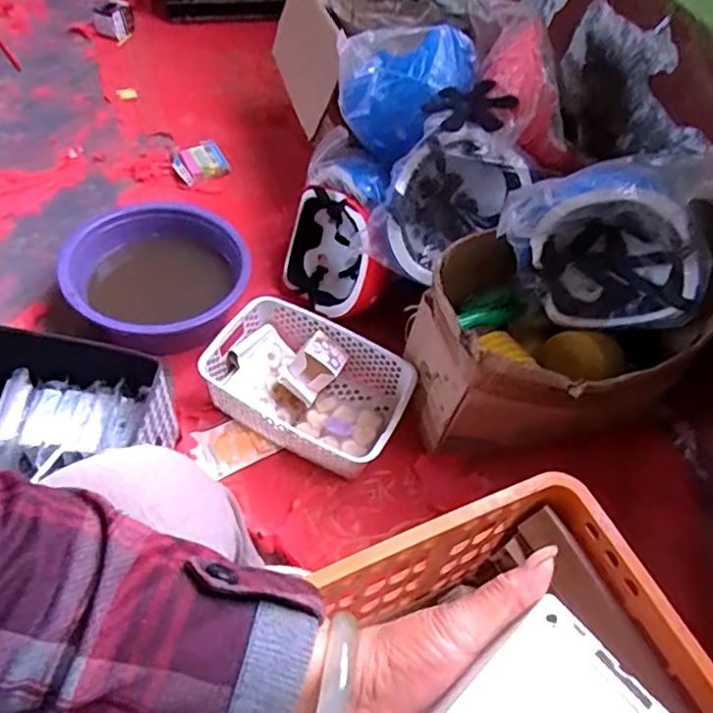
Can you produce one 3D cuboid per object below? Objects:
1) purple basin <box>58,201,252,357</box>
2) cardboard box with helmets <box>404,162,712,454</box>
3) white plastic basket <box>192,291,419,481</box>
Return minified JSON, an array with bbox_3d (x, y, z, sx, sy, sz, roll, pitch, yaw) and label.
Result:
[{"bbox_3d":[-0.330,-0.118,1.029,0.274,0.150,0.290,3,53,-4],"label":"purple basin"},{"bbox_3d":[0.280,-0.064,0.823,0.362,0.367,0.276,-16,57,-17],"label":"cardboard box with helmets"},{"bbox_3d":[-0.071,0.047,0.942,0.303,0.100,0.201,29,56,15],"label":"white plastic basket"}]

